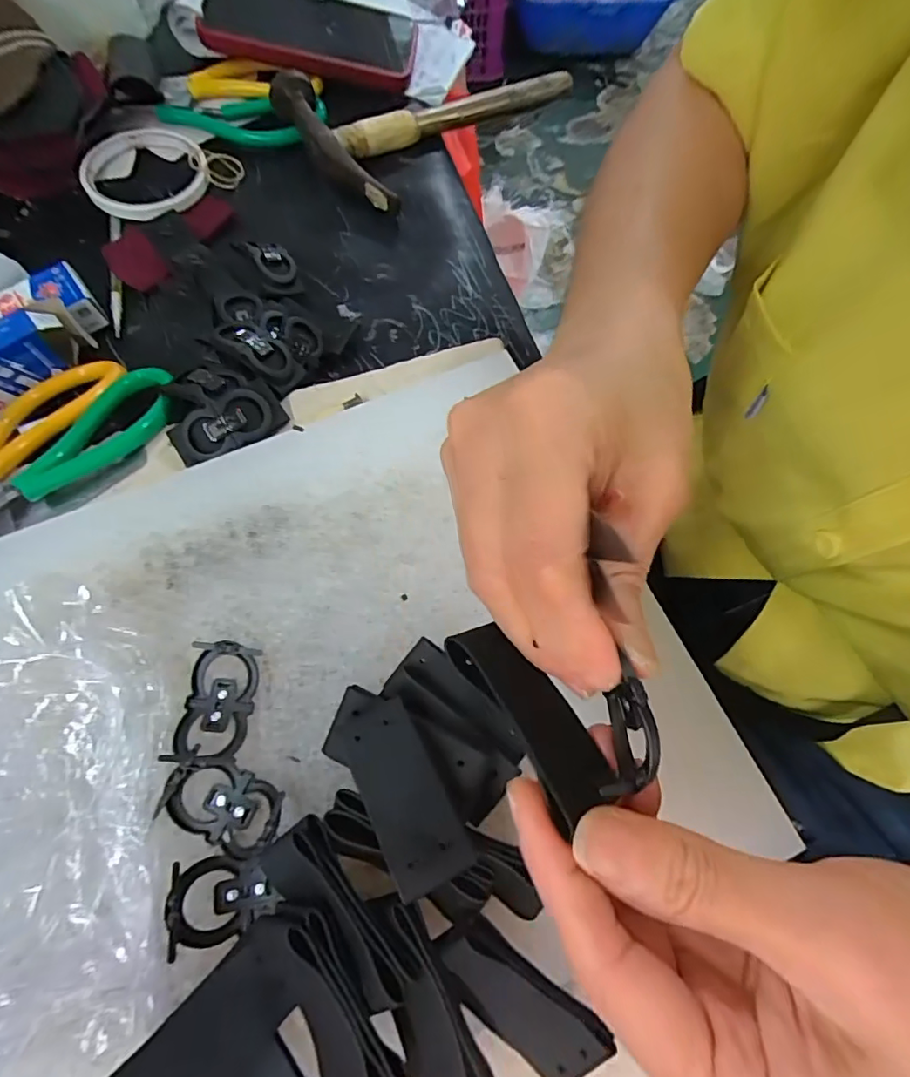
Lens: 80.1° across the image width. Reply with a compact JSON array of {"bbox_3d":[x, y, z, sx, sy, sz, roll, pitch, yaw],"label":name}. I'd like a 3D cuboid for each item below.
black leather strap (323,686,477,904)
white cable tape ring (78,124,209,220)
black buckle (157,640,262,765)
[{"bbox_3d":[-0.022,0.083,0.190,0.028,0.008,0.071,-31,55,-11],"label":"black leather strap"},{"bbox_3d":[-0.224,-0.268,0.392,0.082,0.013,0.088,-20,69,-9],"label":"white cable tape ring"},{"bbox_3d":[-0.096,0.066,0.219,0.026,0.013,0.046,6,68,3],"label":"black buckle"}]

